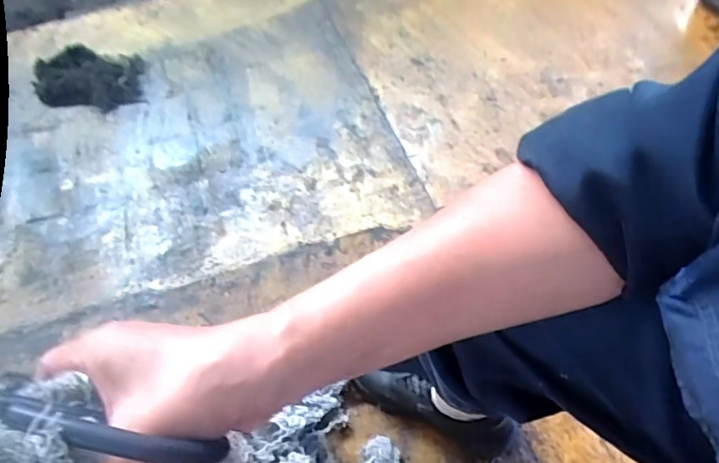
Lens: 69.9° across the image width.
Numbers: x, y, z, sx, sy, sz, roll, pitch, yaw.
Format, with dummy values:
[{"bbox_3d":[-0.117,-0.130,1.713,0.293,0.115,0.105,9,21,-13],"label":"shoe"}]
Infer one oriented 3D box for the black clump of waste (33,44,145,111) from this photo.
[{"bbox_3d":[-0.708,-0.400,1.318,0.320,0.049,0.194,2,54,6],"label":"black clump of waste"}]

